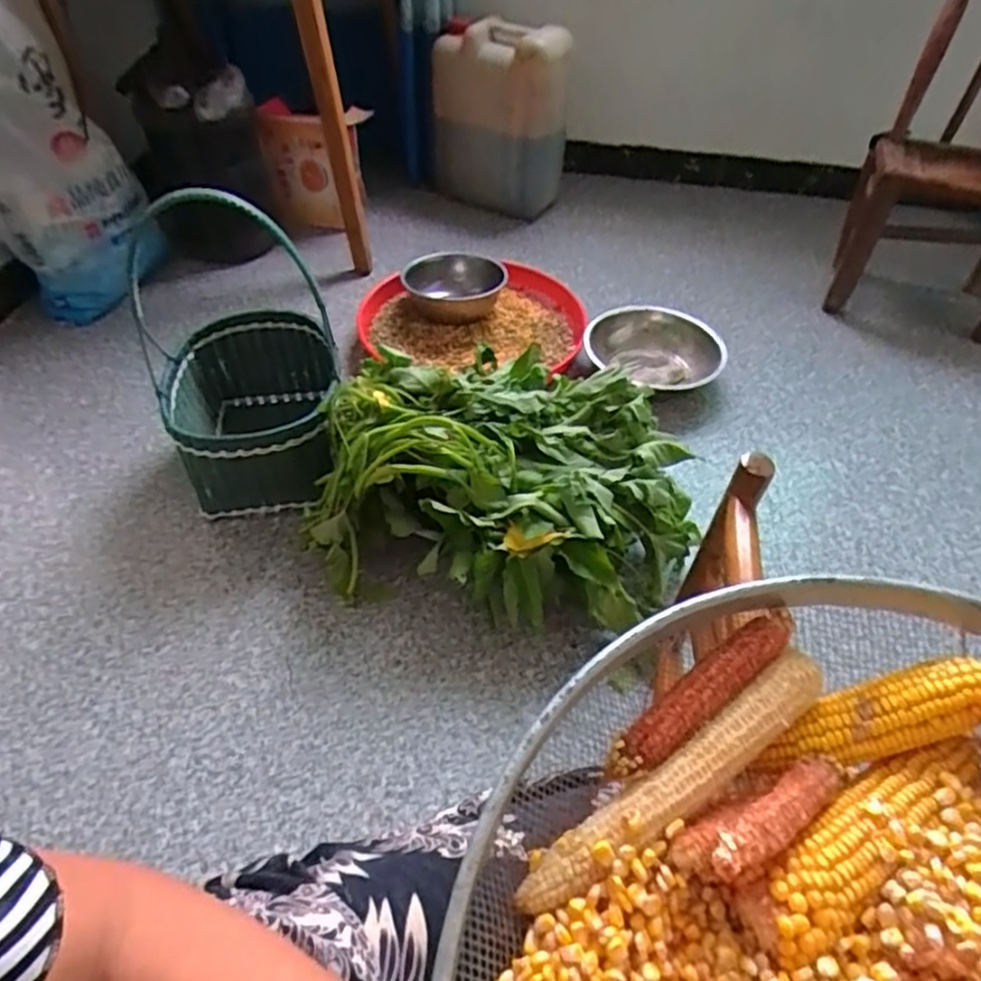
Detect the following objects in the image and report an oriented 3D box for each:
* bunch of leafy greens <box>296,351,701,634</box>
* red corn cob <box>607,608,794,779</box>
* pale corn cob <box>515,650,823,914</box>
[{"bbox_3d":[0.010,-0.026,1.015,0.541,0.229,0.415,-3,48,-4],"label":"bunch of leafy greens"},{"bbox_3d":[0.139,0.130,0.430,0.157,0.025,0.027,-29,55,-24],"label":"red corn cob"},{"bbox_3d":[0.118,0.176,0.406,0.234,0.025,0.033,-27,54,-22],"label":"pale corn cob"}]

